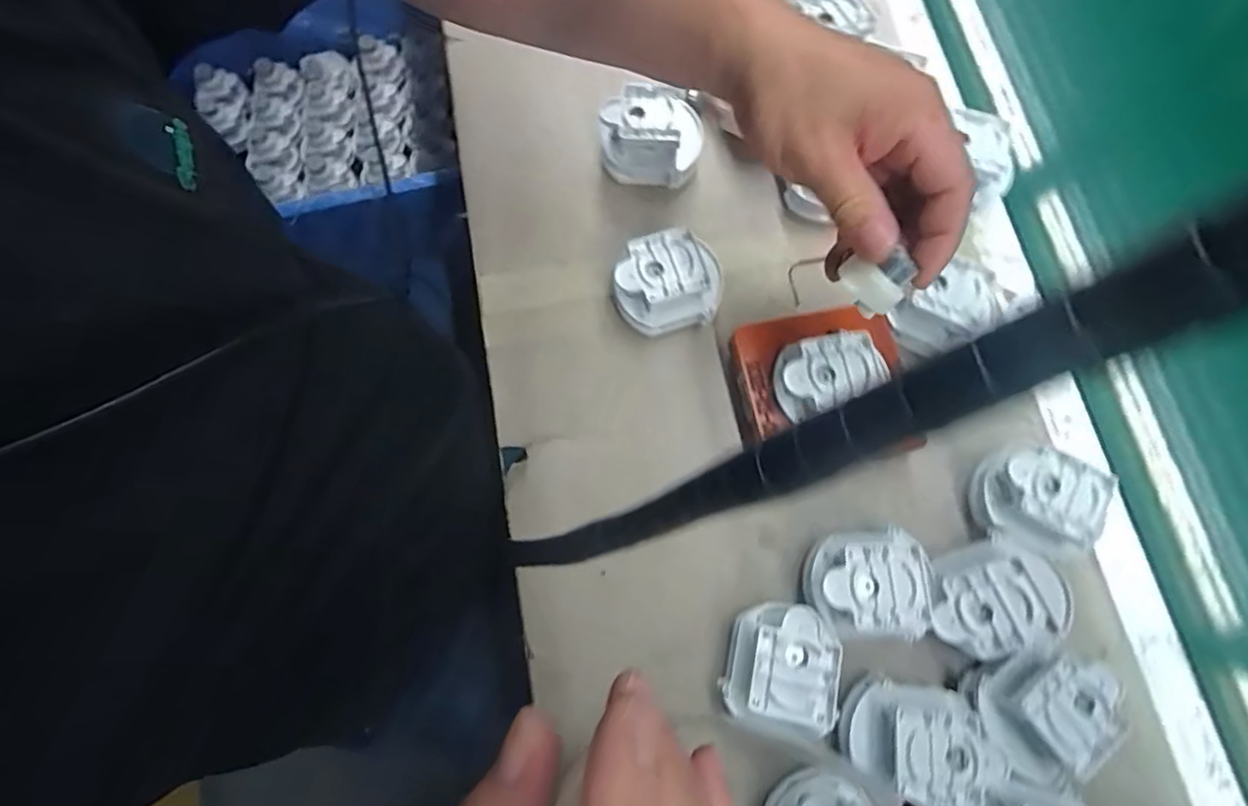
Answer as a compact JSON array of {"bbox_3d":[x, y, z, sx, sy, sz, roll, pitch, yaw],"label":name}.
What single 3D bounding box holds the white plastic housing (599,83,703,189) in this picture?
[{"bbox_3d":[0.018,-0.186,0.433,0.070,0.045,0.053,14,75,3],"label":"white plastic housing"}]

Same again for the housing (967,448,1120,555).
[{"bbox_3d":[0.243,0.056,0.366,0.058,0.049,0.056,22,75,5],"label":"housing"}]

